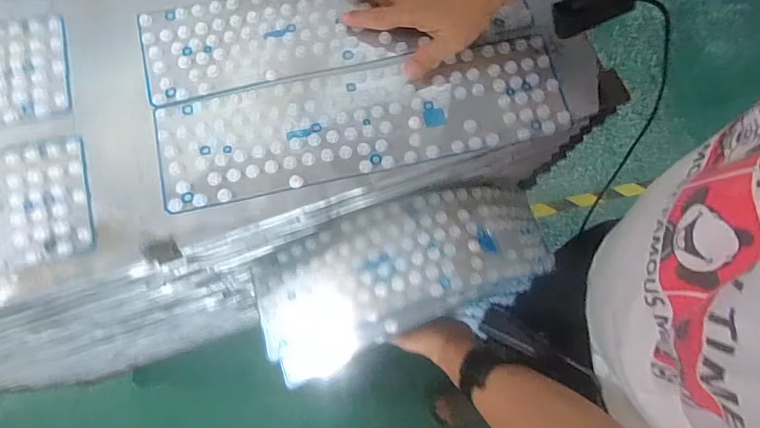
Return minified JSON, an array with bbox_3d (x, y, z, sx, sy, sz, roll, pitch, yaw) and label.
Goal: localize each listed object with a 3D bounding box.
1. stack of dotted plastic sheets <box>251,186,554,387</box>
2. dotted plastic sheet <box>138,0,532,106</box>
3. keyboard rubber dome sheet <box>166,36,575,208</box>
[{"bbox_3d":[0.040,0.066,0.533,0.357,0.100,0.152,-18,75,-7],"label":"stack of dotted plastic sheets"},{"bbox_3d":[-0.047,-0.202,0.503,0.408,0.013,0.123,-7,74,-3],"label":"dotted plastic sheet"},{"bbox_3d":[-0.014,-0.104,0.480,0.417,0.010,0.122,-11,75,-5],"label":"keyboard rubber dome sheet"}]

